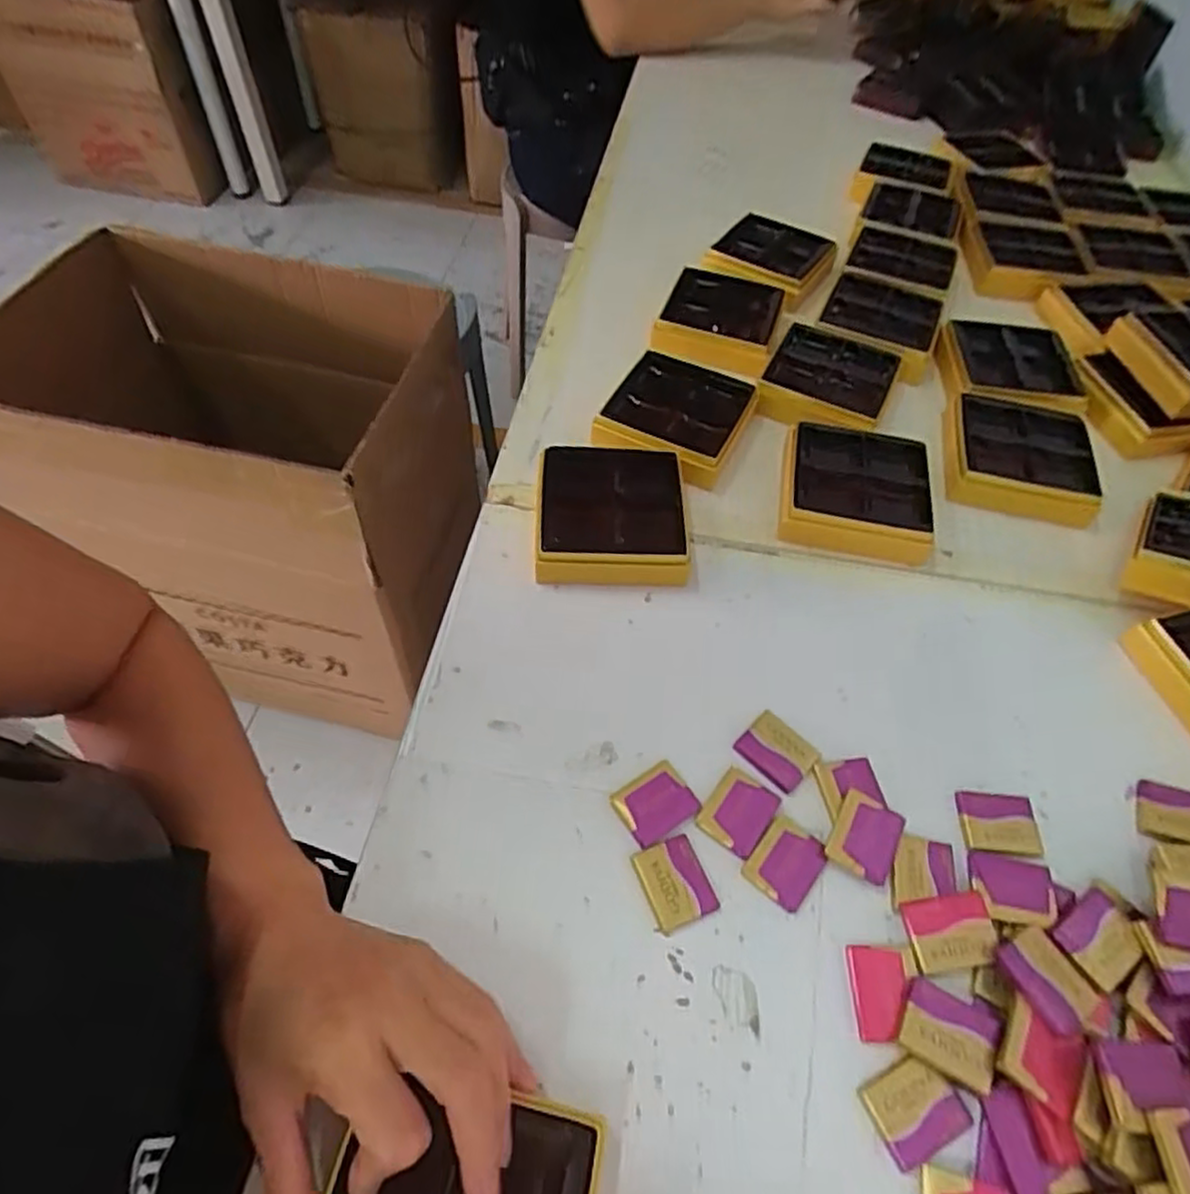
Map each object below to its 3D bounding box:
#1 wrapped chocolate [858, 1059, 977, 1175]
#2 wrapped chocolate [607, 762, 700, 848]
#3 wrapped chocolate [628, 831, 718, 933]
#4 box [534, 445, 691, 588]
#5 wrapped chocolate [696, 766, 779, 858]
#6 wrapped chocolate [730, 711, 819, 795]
[{"bbox_3d":[0.138,0.218,0.302,0.040,0.004,0.032,-21,58,-15],"label":"wrapped chocolate"},{"bbox_3d":[0.032,0.109,0.374,0.038,0.004,0.034,-28,60,-19],"label":"wrapped chocolate"},{"bbox_3d":[0.040,0.142,0.353,0.032,0.005,0.039,-18,57,-13],"label":"wrapped chocolate"},{"bbox_3d":[0.011,-0.057,0.472,0.098,0.027,0.098,-1,55,-1],"label":"box"},{"bbox_3d":[0.076,0.113,0.373,0.033,0.004,0.041,30,60,19],"label":"wrapped chocolate"},{"bbox_3d":[0.101,0.085,0.392,0.038,0.004,0.032,38,63,23],"label":"wrapped chocolate"}]

